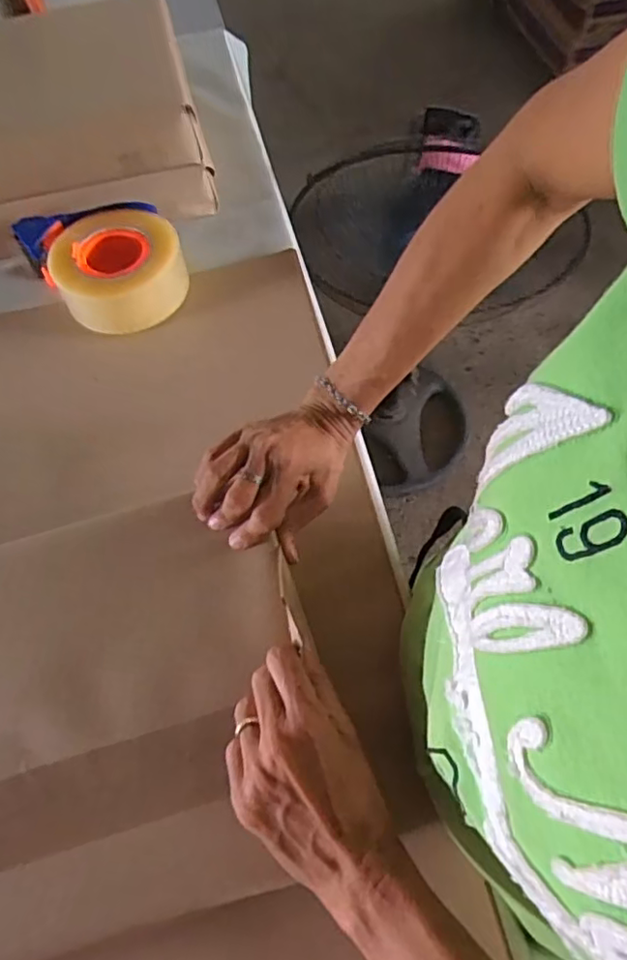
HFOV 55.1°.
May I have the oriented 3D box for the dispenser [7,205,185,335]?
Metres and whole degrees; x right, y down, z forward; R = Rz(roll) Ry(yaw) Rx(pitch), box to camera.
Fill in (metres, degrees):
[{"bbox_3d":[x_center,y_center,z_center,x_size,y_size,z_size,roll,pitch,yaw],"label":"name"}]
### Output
[{"bbox_3d":[-0.209,-0.219,0.616,0.140,0.059,0.144,-2,61,3],"label":"dispenser"}]

